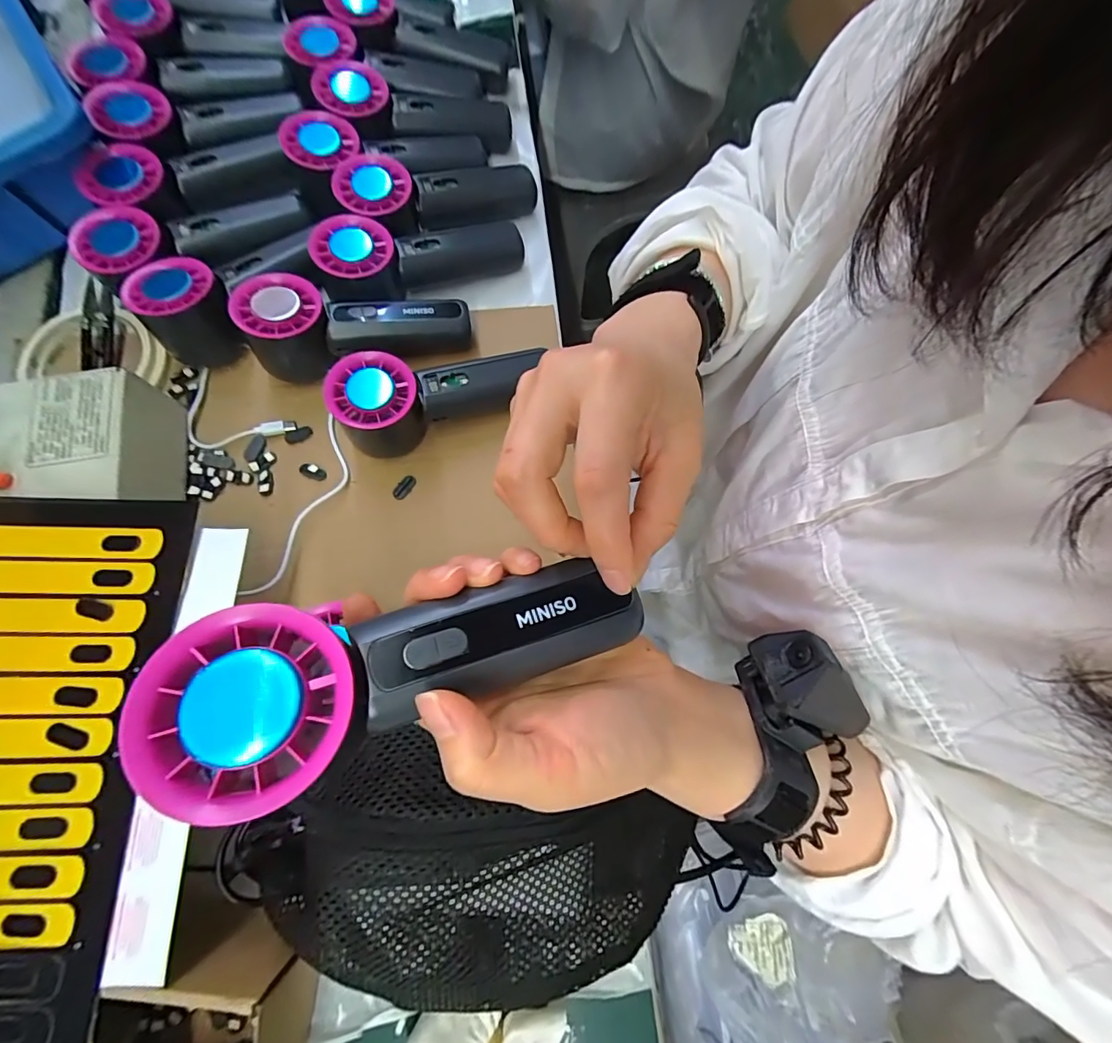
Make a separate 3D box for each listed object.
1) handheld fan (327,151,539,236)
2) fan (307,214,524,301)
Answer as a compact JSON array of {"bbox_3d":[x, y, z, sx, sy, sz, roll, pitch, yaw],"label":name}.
[{"bbox_3d":[-0.093,-0.262,0.395,0.156,0.035,0.055,-16,76,-23],"label":"handheld fan"},{"bbox_3d":[-0.103,-0.206,0.384,0.160,0.044,0.053,-17,76,-20],"label":"fan"}]

